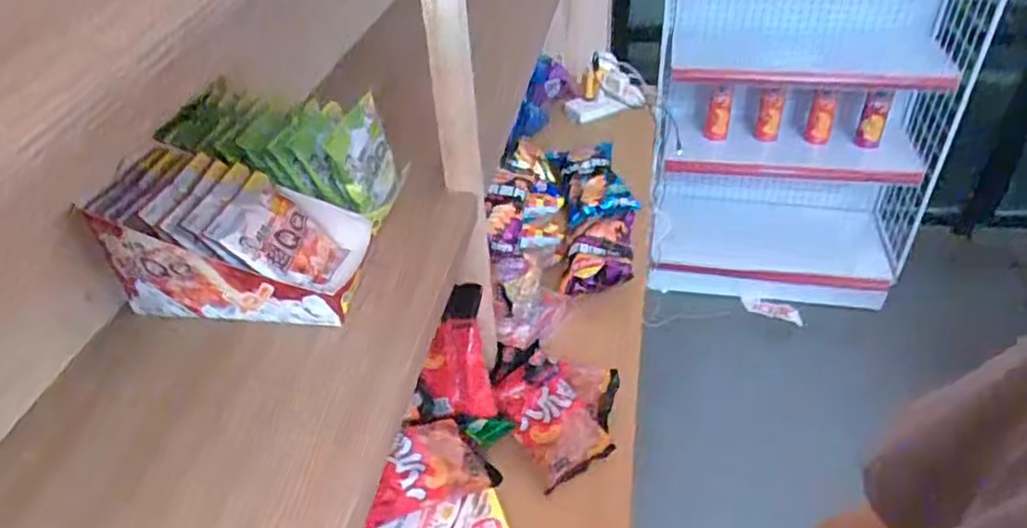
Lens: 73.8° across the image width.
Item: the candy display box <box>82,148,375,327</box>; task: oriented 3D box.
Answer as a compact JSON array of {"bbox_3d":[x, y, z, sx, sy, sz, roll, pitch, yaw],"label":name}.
[{"bbox_3d":[-0.251,-0.025,0.637,0.203,0.119,0.126,-2,39,3],"label":"candy display box"}]

